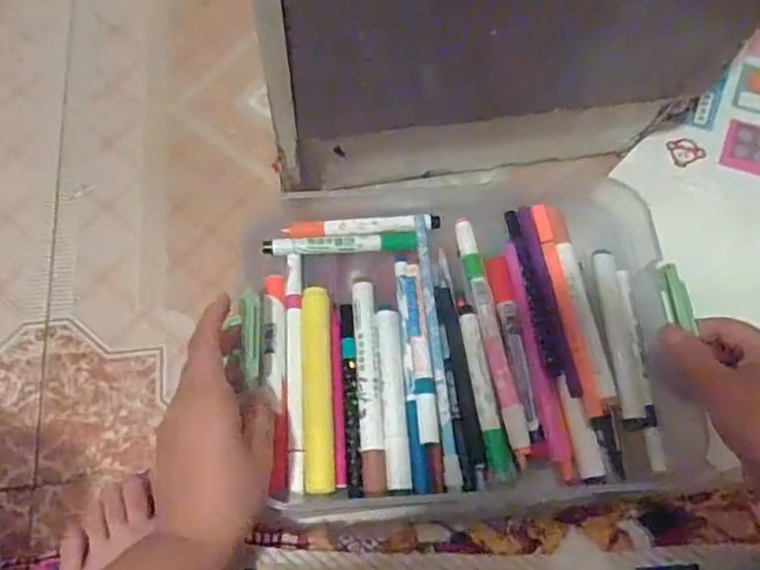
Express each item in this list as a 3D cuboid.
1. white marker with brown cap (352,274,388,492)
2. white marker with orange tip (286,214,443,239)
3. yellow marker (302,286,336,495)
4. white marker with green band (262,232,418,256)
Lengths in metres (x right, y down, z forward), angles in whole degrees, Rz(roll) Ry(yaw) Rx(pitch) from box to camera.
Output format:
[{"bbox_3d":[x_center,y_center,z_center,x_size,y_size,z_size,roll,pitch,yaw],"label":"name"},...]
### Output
[{"bbox_3d":[-0.007,0.062,0.424,0.015,0.010,0.140,-4,69,-2],"label":"white marker with brown cap"},{"bbox_3d":[-0.012,-0.043,0.472,0.112,0.010,0.015,-3,68,-2],"label":"white marker with orange tip"},{"bbox_3d":[-0.040,0.065,0.422,0.019,0.013,0.131,-3,68,-2],"label":"yellow marker"},{"bbox_3d":[-0.029,-0.030,0.467,0.108,0.010,0.015,0,68,-1],"label":"white marker with green band"}]

